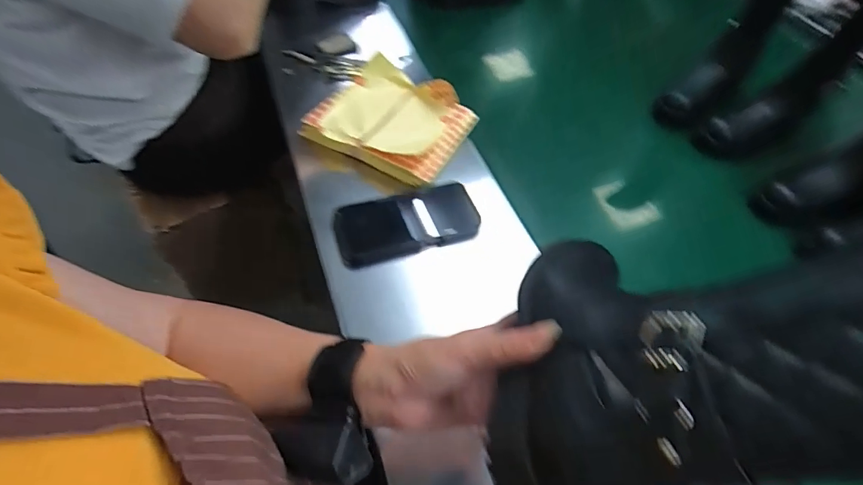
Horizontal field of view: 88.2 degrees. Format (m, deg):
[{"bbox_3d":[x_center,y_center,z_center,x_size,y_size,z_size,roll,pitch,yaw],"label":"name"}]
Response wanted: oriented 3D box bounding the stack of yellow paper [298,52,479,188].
[{"bbox_3d":[-0.055,-0.169,0.598,0.188,0.041,0.155,23,56,12],"label":"stack of yellow paper"}]

